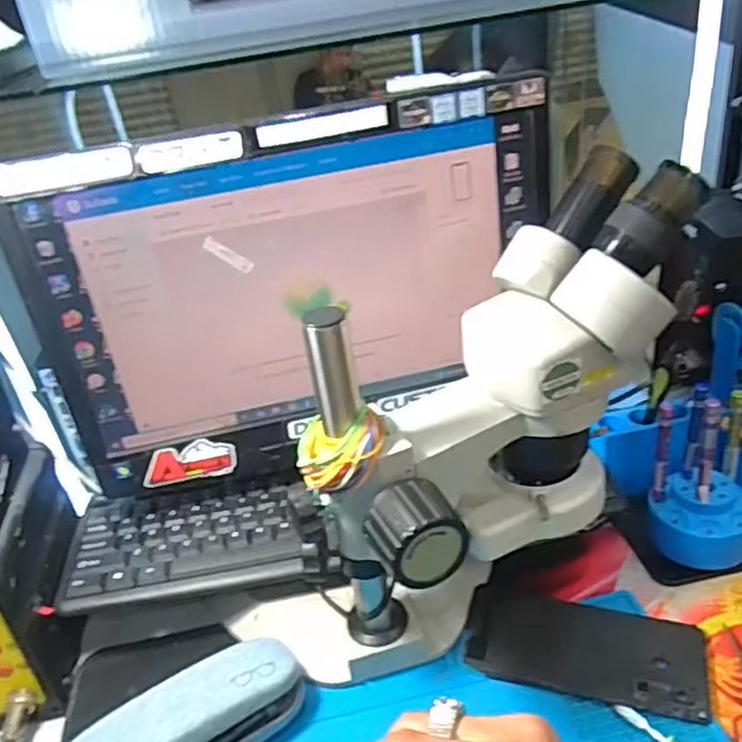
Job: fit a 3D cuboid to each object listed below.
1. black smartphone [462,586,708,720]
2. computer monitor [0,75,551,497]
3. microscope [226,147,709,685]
[{"bbox_3d":[0.149,0.194,0.479,0.159,0.005,0.076,5,33,21],"label":"black smartphone"},{"bbox_3d":[-0.051,-0.051,0.502,0.371,0.249,0.043,-13,31,-9],"label":"computer monitor"},{"bbox_3d":[0.051,0.051,0.448,0.295,0.291,0.145,-21,33,-22],"label":"microscope"}]

